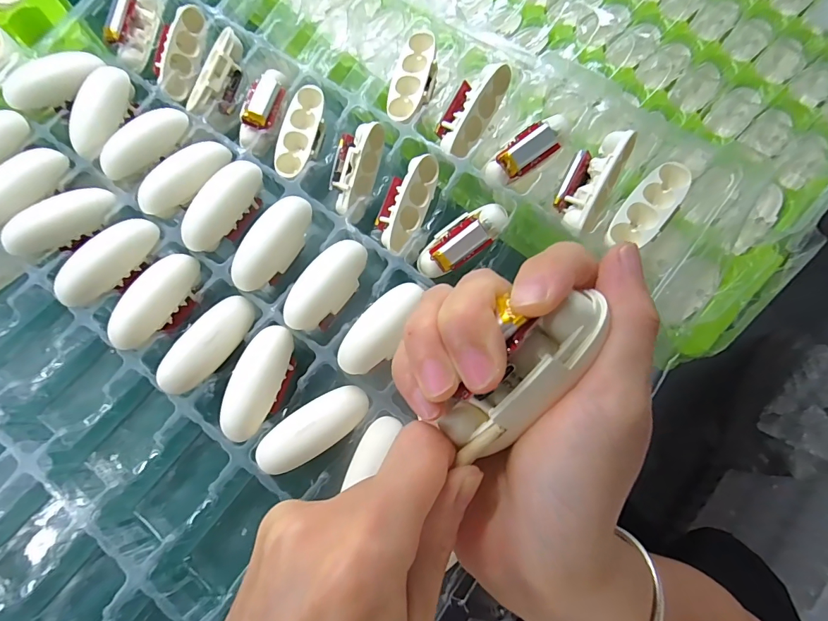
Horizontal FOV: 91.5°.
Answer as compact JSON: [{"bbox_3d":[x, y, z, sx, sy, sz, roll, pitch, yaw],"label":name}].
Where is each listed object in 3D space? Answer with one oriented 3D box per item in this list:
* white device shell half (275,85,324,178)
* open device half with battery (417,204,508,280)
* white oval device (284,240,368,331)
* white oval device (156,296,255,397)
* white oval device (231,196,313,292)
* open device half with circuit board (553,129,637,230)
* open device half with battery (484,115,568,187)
[{"bbox_3d":[-0.077,-0.120,0.277,0.023,0.014,0.063,14,85,4],"label":"white device shell half"},{"bbox_3d":[0.030,-0.043,0.248,0.061,0.019,0.024,-37,75,2],"label":"open device half with battery"},{"bbox_3d":[-0.054,-0.015,0.249,0.030,0.014,0.065,43,68,-20],"label":"white oval device"},{"bbox_3d":[-0.120,0.019,0.234,0.024,0.019,0.064,33,74,10],"label":"white oval device"},{"bbox_3d":[-0.089,-0.043,0.254,0.029,0.015,0.066,42,75,-30],"label":"white oval device"},{"bbox_3d":[0.107,-0.077,0.239,0.029,0.018,0.058,37,106,46],"label":"open device half with circuit board"},{"bbox_3d":[0.070,-0.098,0.248,0.057,0.020,0.020,-37,75,5],"label":"open device half with battery"}]

